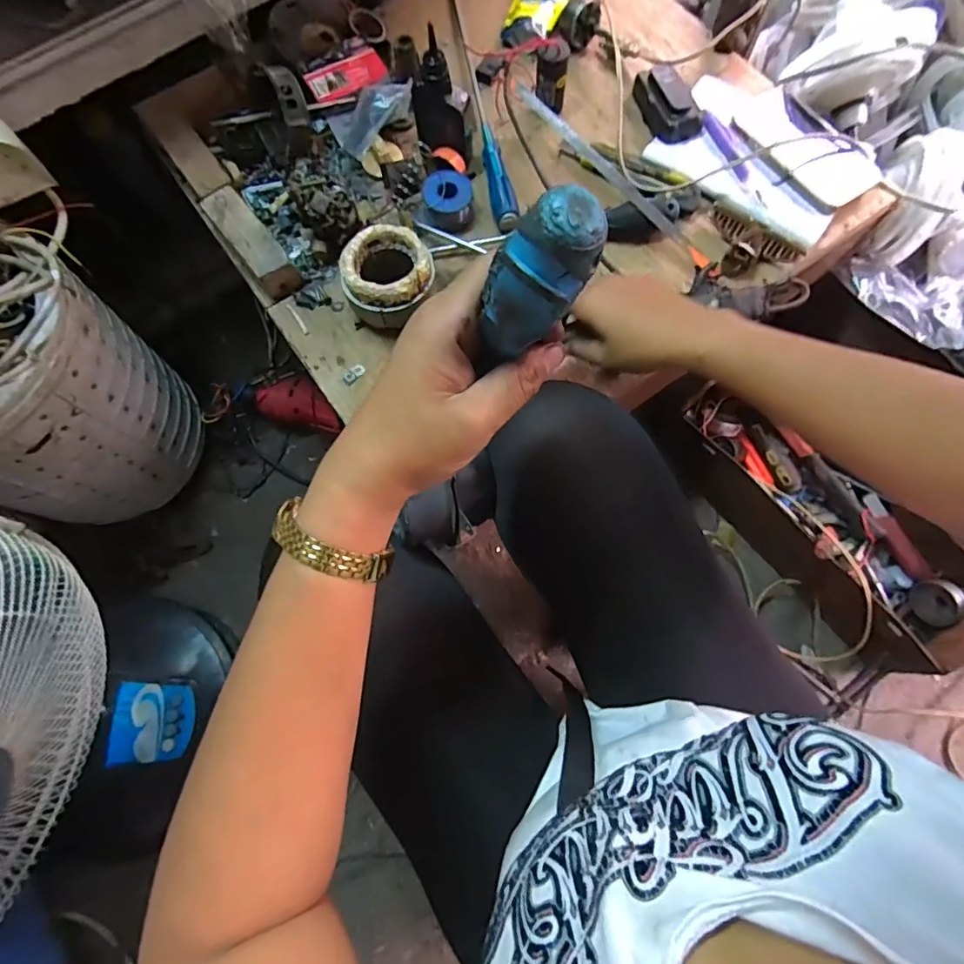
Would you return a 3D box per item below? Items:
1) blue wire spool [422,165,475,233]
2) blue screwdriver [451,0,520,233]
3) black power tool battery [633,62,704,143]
[{"bbox_3d":[-0.037,-0.307,0.565,0.052,0.044,0.053,-24,76,-6],"label":"blue wire spool"},{"bbox_3d":[-0.009,-0.456,0.606,0.024,0.026,0.384,-11,75,-2],"label":"blue screwdriver"},{"bbox_3d":[0.210,-0.431,0.587,0.049,0.032,0.103,-18,76,-4],"label":"black power tool battery"}]

